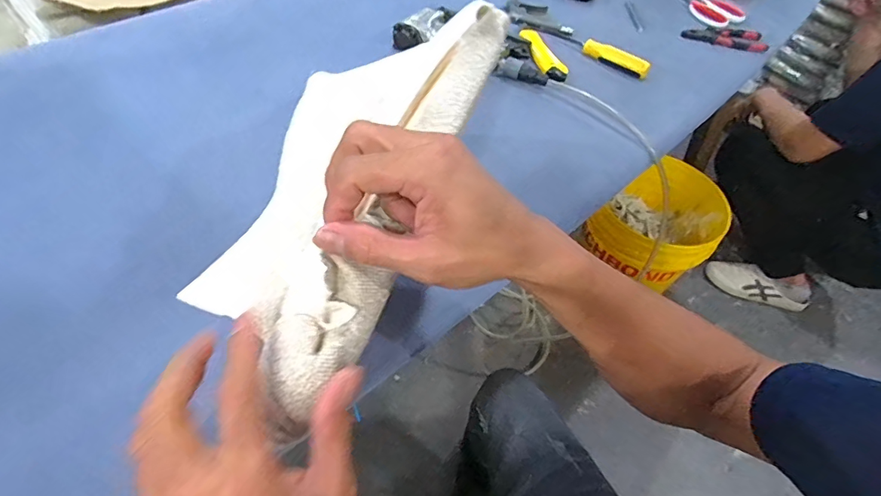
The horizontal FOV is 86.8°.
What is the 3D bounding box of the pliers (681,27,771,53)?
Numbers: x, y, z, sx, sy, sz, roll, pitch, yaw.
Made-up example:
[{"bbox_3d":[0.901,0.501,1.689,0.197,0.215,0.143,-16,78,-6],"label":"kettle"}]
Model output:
[{"bbox_3d":[0.526,-0.392,0.860,0.150,0.022,0.052,19,53,9],"label":"pliers"}]

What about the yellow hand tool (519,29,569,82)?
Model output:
[{"bbox_3d":[0.171,-0.320,0.773,0.037,0.016,0.148,-10,54,-14],"label":"yellow hand tool"}]

